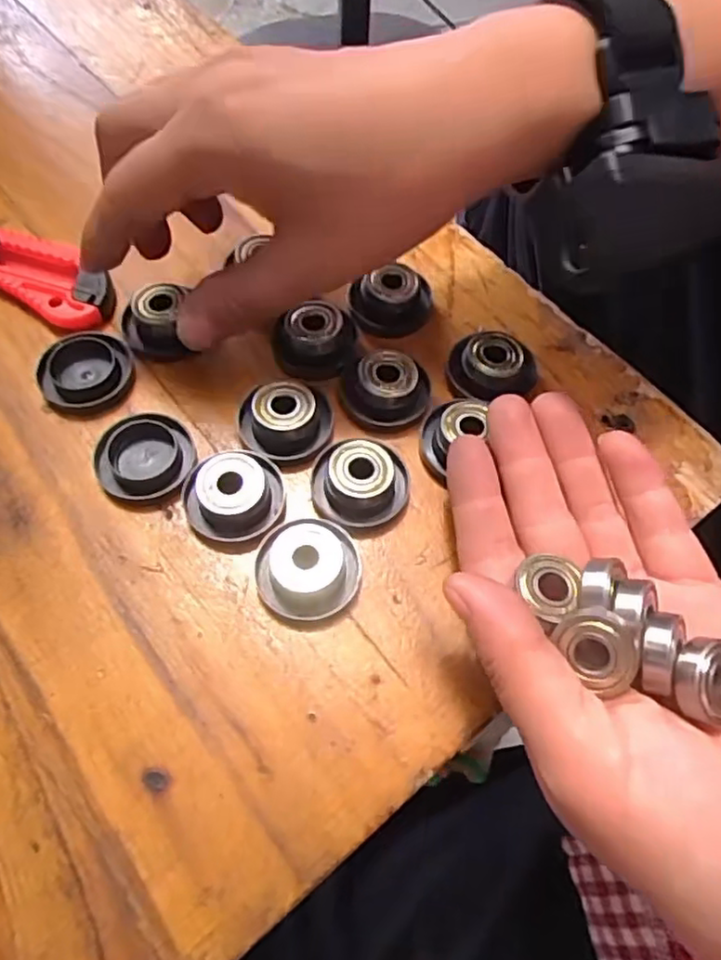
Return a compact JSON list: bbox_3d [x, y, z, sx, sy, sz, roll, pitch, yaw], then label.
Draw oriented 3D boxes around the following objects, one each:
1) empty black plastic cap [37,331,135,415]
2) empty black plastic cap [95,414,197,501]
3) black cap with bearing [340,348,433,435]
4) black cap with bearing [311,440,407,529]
[{"bbox_3d":[-0.100,-0.039,0.240,0.032,0.008,0.032,-1,65,1],"label":"empty black plastic cap"},{"bbox_3d":[-0.073,-0.008,0.225,0.029,0.007,0.033,17,67,9],"label":"empty black plastic cap"},{"bbox_3d":[0.009,-0.032,0.236,0.027,0.013,0.026,-1,65,1],"label":"black cap with bearing"},{"bbox_3d":[0.000,0.003,0.218,0.030,0.014,0.032,-1,65,1],"label":"black cap with bearing"}]

